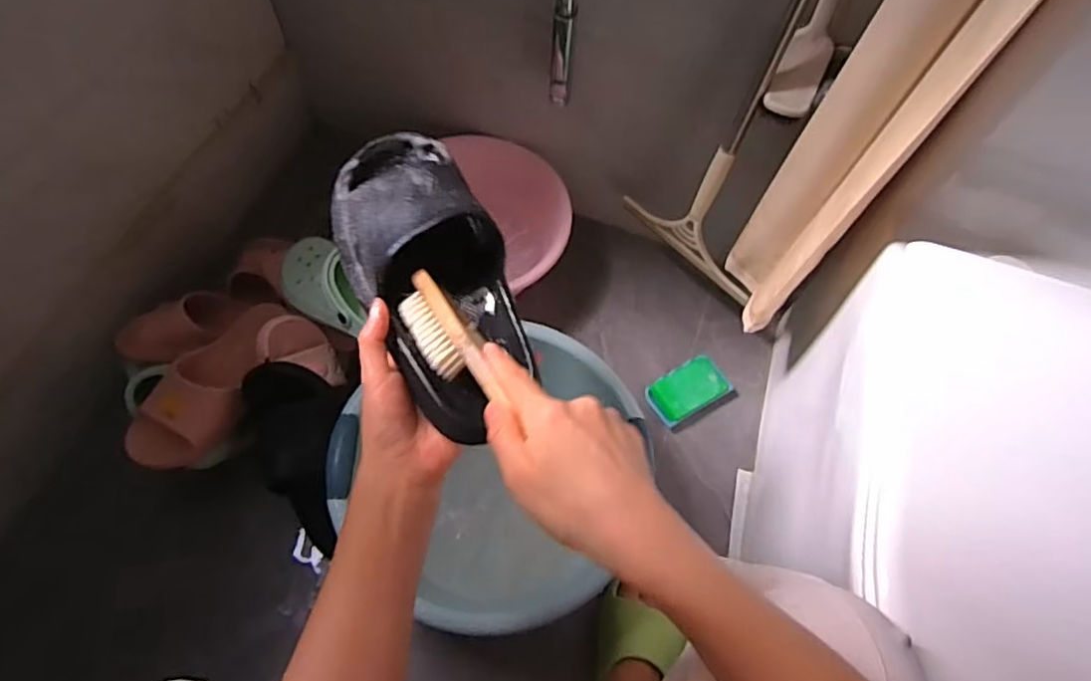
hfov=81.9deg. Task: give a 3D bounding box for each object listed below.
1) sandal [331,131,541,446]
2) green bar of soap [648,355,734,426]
[{"bbox_3d":[-0.089,-0.058,0.471,0.112,0.063,0.260,-17,73,-14],"label":"sandal"},{"bbox_3d":[0.216,0.075,0.950,0.119,0.032,0.074,-29,67,-17],"label":"green bar of soap"}]

